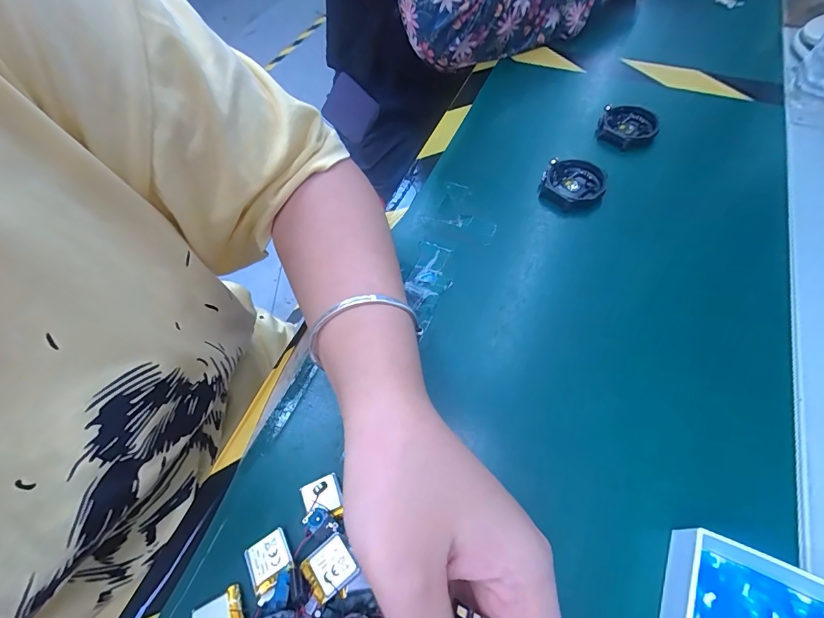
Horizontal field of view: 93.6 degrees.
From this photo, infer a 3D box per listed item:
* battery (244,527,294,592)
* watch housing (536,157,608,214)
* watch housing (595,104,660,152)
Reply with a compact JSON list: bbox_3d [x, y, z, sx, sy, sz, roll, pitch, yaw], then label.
[{"bbox_3d":[-0.074,0.130,0.201,0.021,0.004,0.020,-30,62,-13],"label":"battery"},{"bbox_3d":[0.134,-0.103,0.324,0.051,0.014,0.050,19,63,15],"label":"watch housing"},{"bbox_3d":[0.201,-0.169,0.359,0.050,0.014,0.049,15,62,13],"label":"watch housing"}]

